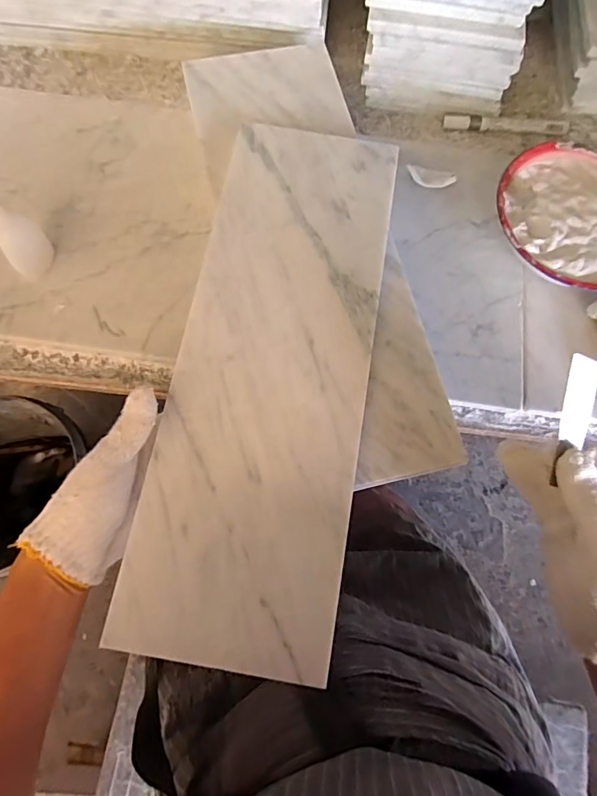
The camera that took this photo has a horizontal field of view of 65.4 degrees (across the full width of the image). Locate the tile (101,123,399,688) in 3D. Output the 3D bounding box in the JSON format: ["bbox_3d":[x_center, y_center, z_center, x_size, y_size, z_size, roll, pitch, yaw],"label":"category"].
[{"bbox_3d":[-0.016,-0.034,0.373,0.147,0.007,0.443,9,72,3],"label":"tile"}]

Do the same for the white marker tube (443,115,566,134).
[{"bbox_3d":[0.246,-0.322,0.547,0.145,0.017,0.018,6,73,2],"label":"white marker tube"}]

